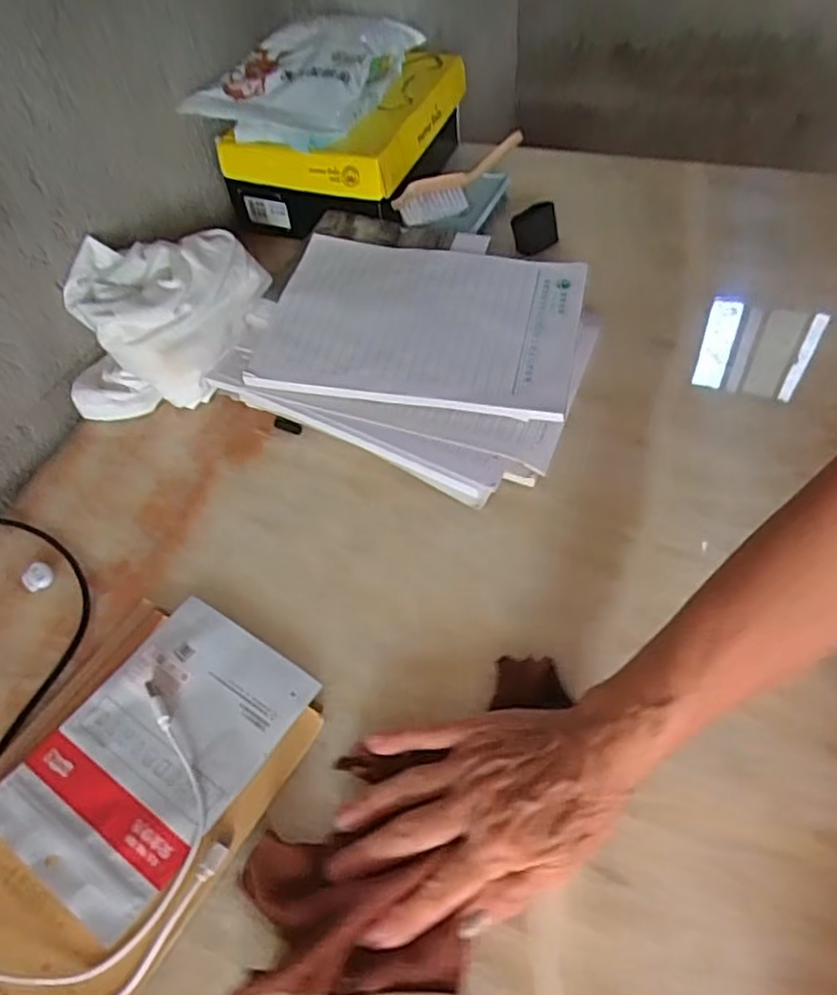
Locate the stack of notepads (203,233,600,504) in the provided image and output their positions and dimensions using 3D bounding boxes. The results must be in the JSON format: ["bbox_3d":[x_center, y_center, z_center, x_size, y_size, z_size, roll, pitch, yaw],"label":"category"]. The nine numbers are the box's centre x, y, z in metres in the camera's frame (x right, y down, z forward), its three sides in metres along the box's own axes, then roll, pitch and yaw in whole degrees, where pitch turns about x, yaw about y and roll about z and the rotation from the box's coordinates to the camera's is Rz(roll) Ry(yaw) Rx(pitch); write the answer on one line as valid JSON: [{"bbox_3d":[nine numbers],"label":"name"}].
[{"bbox_3d":[0.000,-0.134,0.601,0.288,0.054,0.242,19,56,18],"label":"stack of notepads"}]

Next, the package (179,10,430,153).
[{"bbox_3d":[-0.116,-0.435,0.696,0.168,0.056,0.212,13,55,15],"label":"package"}]

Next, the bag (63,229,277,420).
[{"bbox_3d":[-0.221,-0.160,0.607,0.172,0.096,0.139,-8,52,-1],"label":"bag"}]

